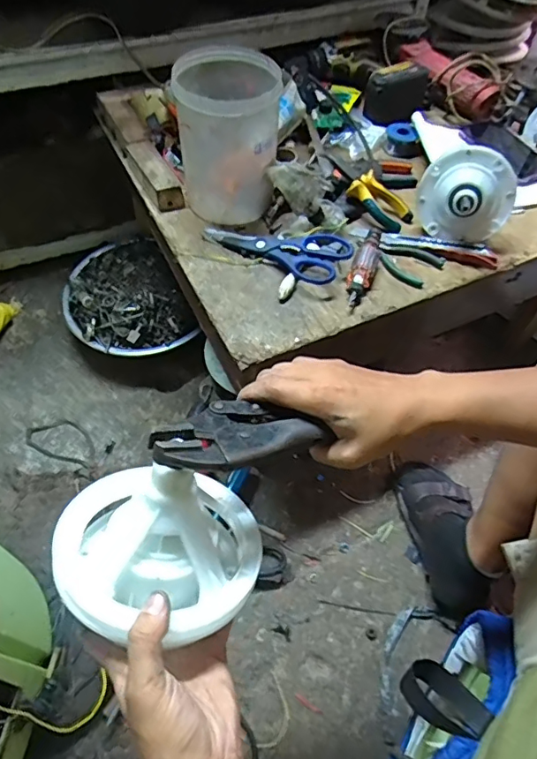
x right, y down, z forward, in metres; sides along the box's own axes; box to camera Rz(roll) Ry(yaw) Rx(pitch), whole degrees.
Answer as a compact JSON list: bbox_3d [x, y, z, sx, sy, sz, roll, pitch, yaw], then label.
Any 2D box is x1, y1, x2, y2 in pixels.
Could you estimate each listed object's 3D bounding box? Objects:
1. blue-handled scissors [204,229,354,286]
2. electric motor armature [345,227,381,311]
[{"bbox_3d":[0.013,-0.188,0.696,0.194,0.031,0.074,28,59,16],"label":"blue-handled scissors"},{"bbox_3d":[0.129,-0.155,0.683,0.033,0.033,0.140,16,56,8],"label":"electric motor armature"}]

